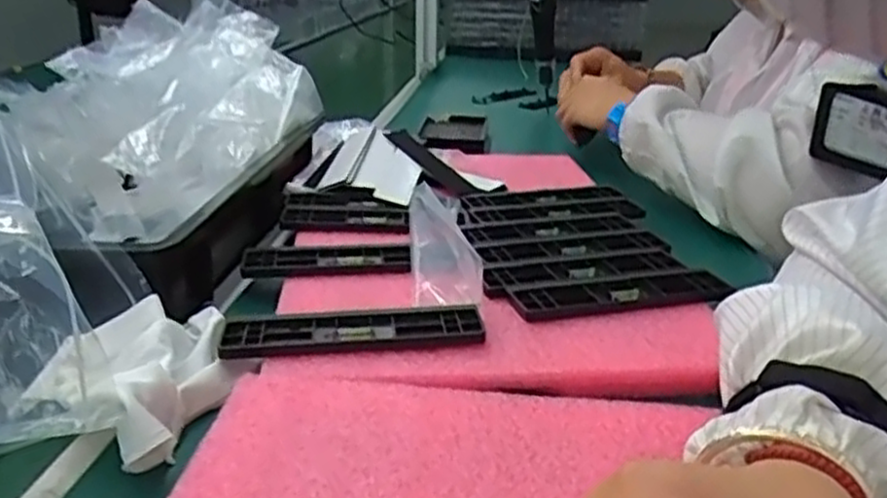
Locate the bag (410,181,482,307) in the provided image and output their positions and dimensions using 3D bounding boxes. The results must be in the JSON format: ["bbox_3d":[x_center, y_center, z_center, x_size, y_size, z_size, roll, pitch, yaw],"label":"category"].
[{"bbox_3d":[-0.002,-0.007,0.582,0.043,0.036,0.187,-2,21,-4],"label":"bag"}]

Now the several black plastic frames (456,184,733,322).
[{"bbox_3d":[0.102,-0.009,0.634,0.168,0.014,0.267,-3,21,-5],"label":"several black plastic frames"}]

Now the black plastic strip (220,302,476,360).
[{"bbox_3d":[-0.056,0.051,0.475,0.157,0.011,0.042,-3,21,-6],"label":"black plastic strip"}]

